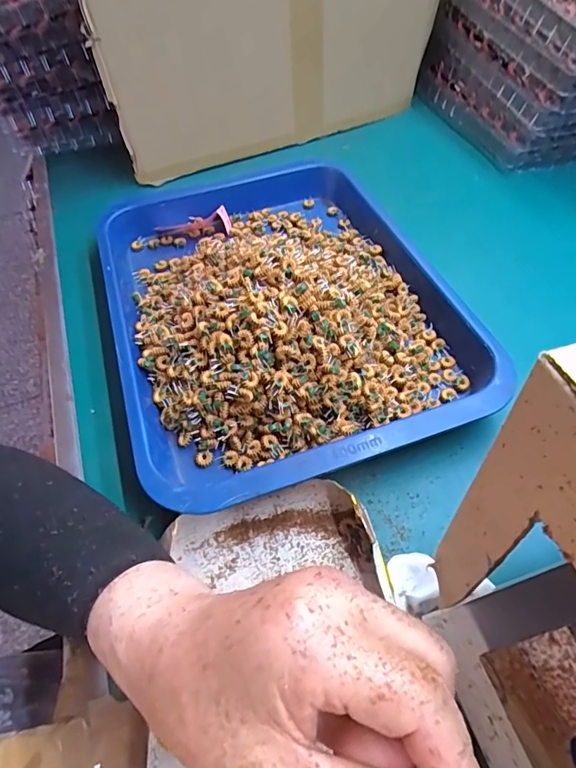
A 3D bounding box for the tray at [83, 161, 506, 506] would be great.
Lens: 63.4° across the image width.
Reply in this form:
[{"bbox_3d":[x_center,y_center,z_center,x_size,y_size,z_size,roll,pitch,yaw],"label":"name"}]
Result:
[{"bbox_3d":[-0.016,-0.091,0.422,0.285,0.080,0.373,-18,54,-8],"label":"tray"}]

